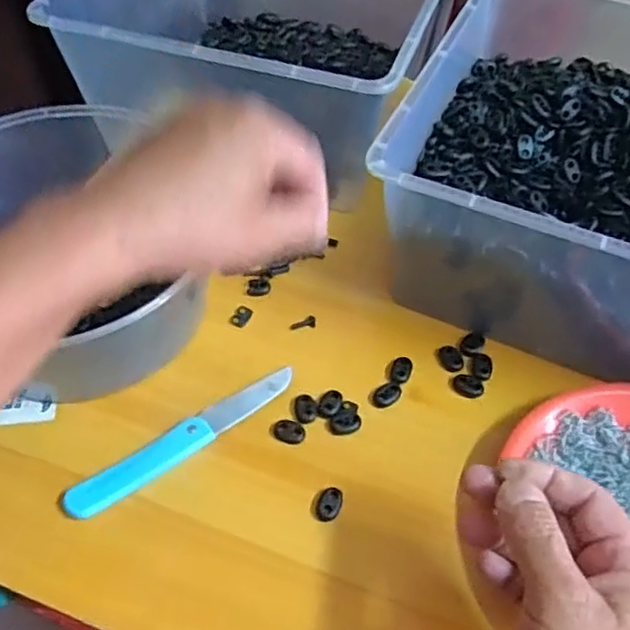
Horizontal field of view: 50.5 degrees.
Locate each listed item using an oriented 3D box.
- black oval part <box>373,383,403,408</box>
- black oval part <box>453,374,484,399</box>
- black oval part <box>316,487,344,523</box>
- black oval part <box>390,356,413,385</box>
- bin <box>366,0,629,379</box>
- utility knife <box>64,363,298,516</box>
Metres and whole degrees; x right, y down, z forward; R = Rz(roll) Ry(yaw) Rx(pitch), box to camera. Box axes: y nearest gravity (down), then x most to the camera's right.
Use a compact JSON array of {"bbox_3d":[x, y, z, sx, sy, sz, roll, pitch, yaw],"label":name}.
[{"bbox_3d":[0.051,0.057,0.471,0.021,0.006,0.013,-26,58,-21],"label":"black oval part"},{"bbox_3d":[0.110,0.051,0.479,0.021,0.005,0.018,22,55,14],"label":"black oval part"},{"bbox_3d":[0.009,0.120,0.422,0.015,0.007,0.021,24,55,15],"label":"black oval part"},{"bbox_3d":[0.063,0.039,0.483,0.015,0.004,0.025,15,53,8],"label":"black oval part"},{"bbox_3d":[0.224,-0.106,0.513,0.292,0.142,0.304,24,55,15],"label":"bin"},{"bbox_3d":[-0.084,0.082,0.444,0.166,0.012,0.023,-31,60,-24],"label":"utility knife"}]

